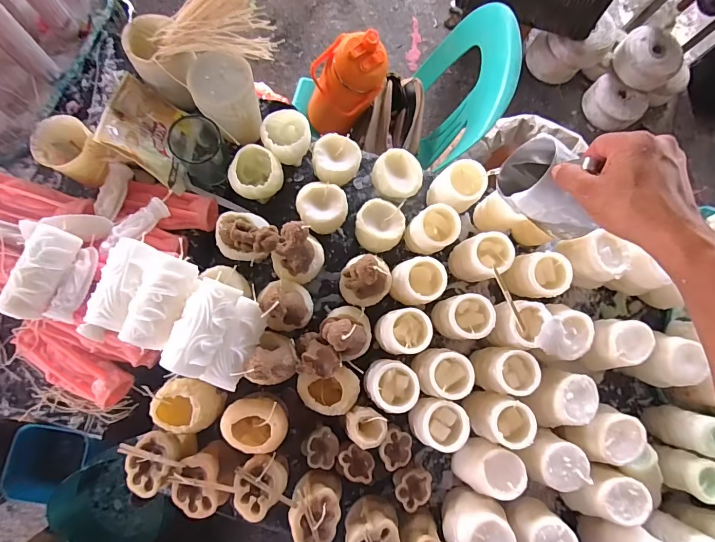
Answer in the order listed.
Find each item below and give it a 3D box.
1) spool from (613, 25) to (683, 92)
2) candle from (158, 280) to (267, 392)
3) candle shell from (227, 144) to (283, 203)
[{"bbox_3d":[1.022,-0.749,1.388,0.185,0.104,0.215,-33,86,-9],"label":"spool"},{"bbox_3d":[-0.167,0.077,0.471,0.086,0.079,0.116,25,80,-1],"label":"candle"},{"bbox_3d":[-0.152,-0.142,0.586,0.073,0.057,0.074,1,82,-5],"label":"candle shell"}]

